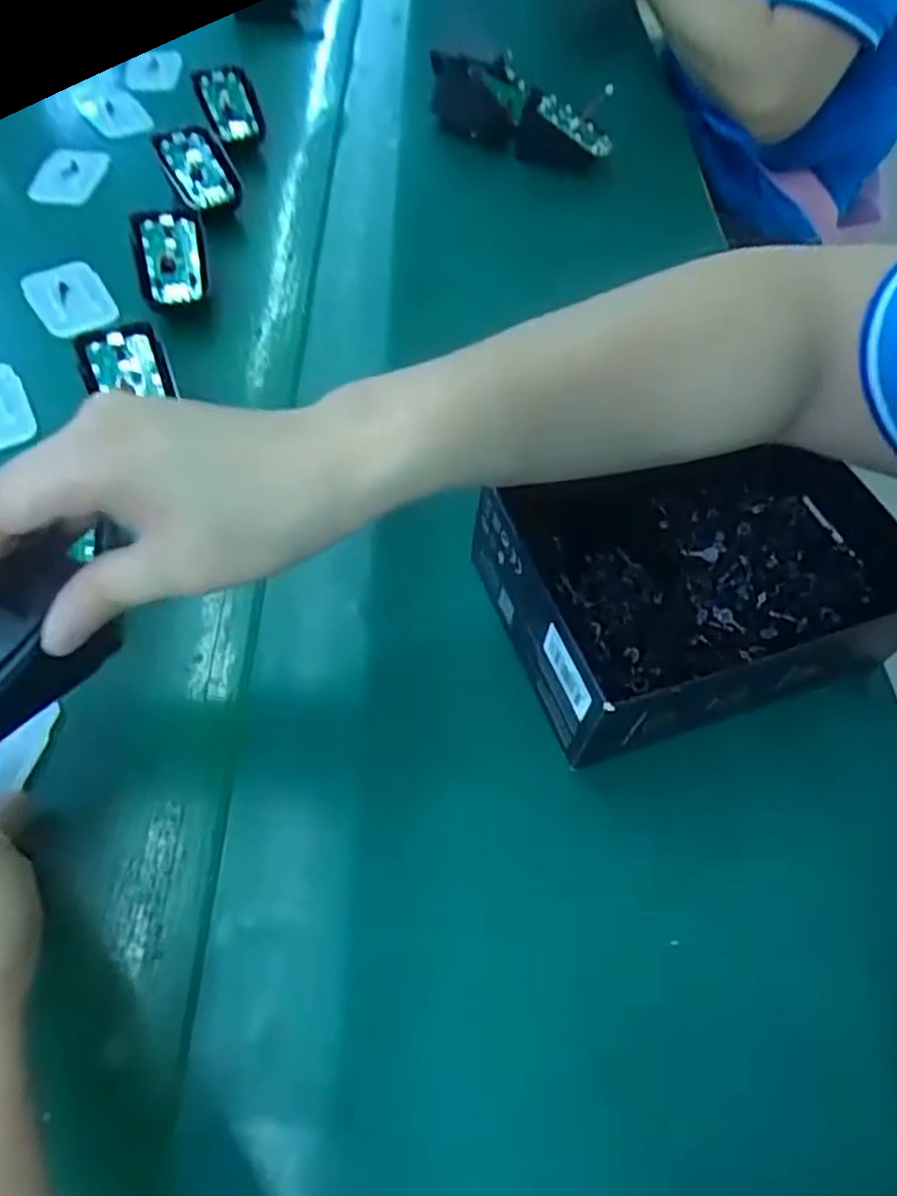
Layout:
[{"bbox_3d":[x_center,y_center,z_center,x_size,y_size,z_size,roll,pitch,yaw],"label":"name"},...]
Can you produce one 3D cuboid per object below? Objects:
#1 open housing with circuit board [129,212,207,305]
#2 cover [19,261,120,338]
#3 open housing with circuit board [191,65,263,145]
[{"bbox_3d":[-0.171,-0.209,0.463,0.041,0.011,0.060,-14,81,-5],"label":"open housing with circuit board"},{"bbox_3d":[-0.236,-0.188,0.473,0.044,0.011,0.070,-28,61,-23],"label":"cover"},{"bbox_3d":[-0.167,-0.375,0.574,0.041,0.012,0.063,-20,87,5],"label":"open housing with circuit board"}]

